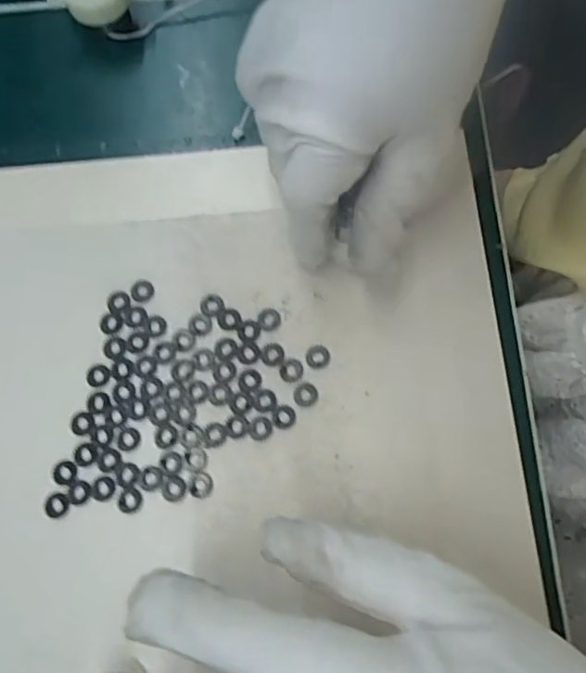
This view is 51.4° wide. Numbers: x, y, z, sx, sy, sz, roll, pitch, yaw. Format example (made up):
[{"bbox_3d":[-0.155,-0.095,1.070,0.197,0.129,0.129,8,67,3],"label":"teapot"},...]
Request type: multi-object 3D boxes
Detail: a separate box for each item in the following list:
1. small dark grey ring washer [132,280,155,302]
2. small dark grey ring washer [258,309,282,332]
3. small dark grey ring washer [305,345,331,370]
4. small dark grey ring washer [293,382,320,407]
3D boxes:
[{"bbox_3d":[-0.069,-0.021,0.278,0.011,0.004,0.010,-1,75,2],"label":"small dark grey ring washer"},{"bbox_3d":[-0.011,-0.008,0.273,0.010,0.004,0.010,7,75,4],"label":"small dark grey ring washer"},{"bbox_3d":[0.011,0.009,0.266,0.011,0.004,0.011,-1,75,2],"label":"small dark grey ring washer"},{"bbox_3d":[0.006,0.025,0.263,0.010,0.004,0.010,-1,75,2],"label":"small dark grey ring washer"}]

